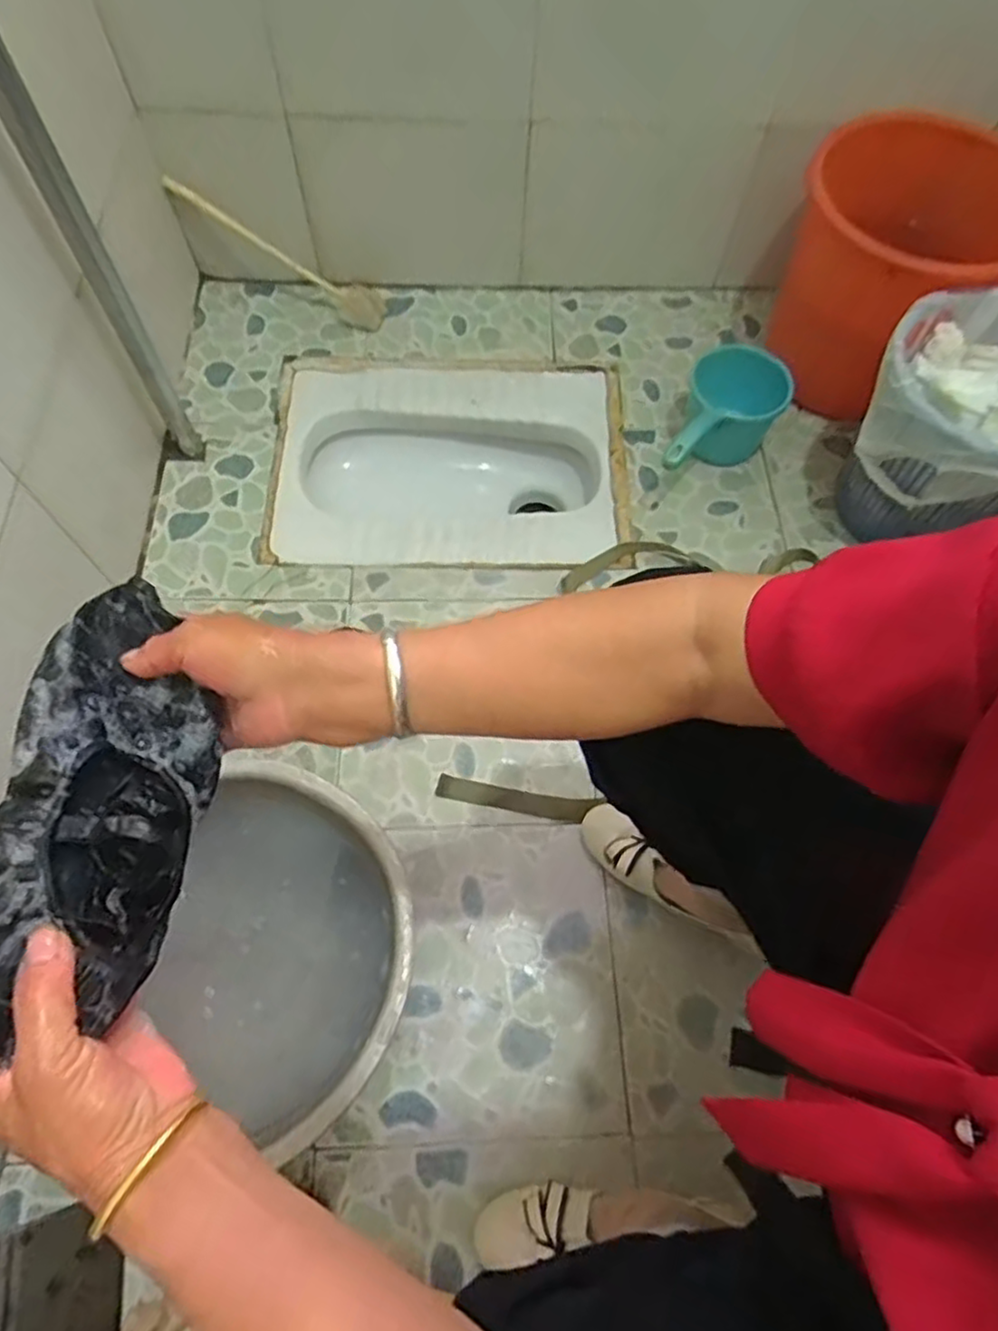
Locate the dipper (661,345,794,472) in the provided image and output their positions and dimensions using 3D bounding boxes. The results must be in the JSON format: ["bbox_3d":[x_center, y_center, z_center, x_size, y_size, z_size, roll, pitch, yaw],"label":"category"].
[{"bbox_3d":[0.298,-0.317,0.967,0.129,0.129,0.231,27,66,10],"label":"dipper"}]

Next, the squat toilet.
[{"bbox_3d":[-0.076,-0.292,1.083,0.478,0.172,0.372,-1,66,-2],"label":"squat toilet"}]

